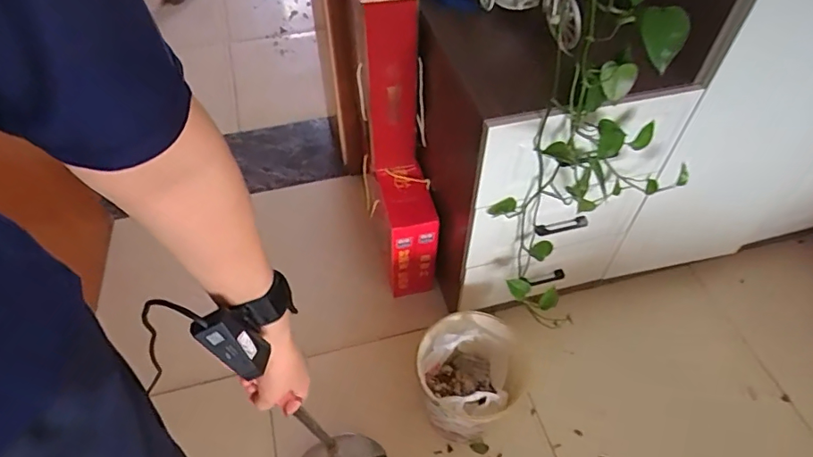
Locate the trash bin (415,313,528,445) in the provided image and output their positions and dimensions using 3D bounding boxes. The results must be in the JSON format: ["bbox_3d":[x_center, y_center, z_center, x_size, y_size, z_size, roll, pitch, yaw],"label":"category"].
[{"bbox_3d":[0.126,0.319,1.067,0.197,0.275,0.208,-4,51,-4],"label":"trash bin"}]

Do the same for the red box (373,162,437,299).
[{"bbox_3d":[-0.007,0.010,1.253,0.117,0.273,0.204,-11,52,-10],"label":"red box"}]

